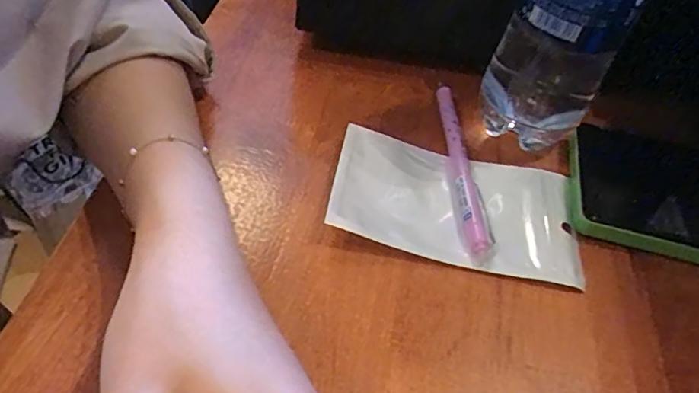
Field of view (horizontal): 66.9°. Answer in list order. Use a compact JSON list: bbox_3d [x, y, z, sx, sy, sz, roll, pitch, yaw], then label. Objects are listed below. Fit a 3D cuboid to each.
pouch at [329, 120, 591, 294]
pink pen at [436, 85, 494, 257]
[{"bbox_3d":[0.059,0.002,0.290,0.132,0.017,0.078,10,47,2],"label":"pouch"},{"bbox_3d":[0.065,-0.019,0.311,0.015,0.013,0.126,1,48,-6],"label":"pink pen"}]

